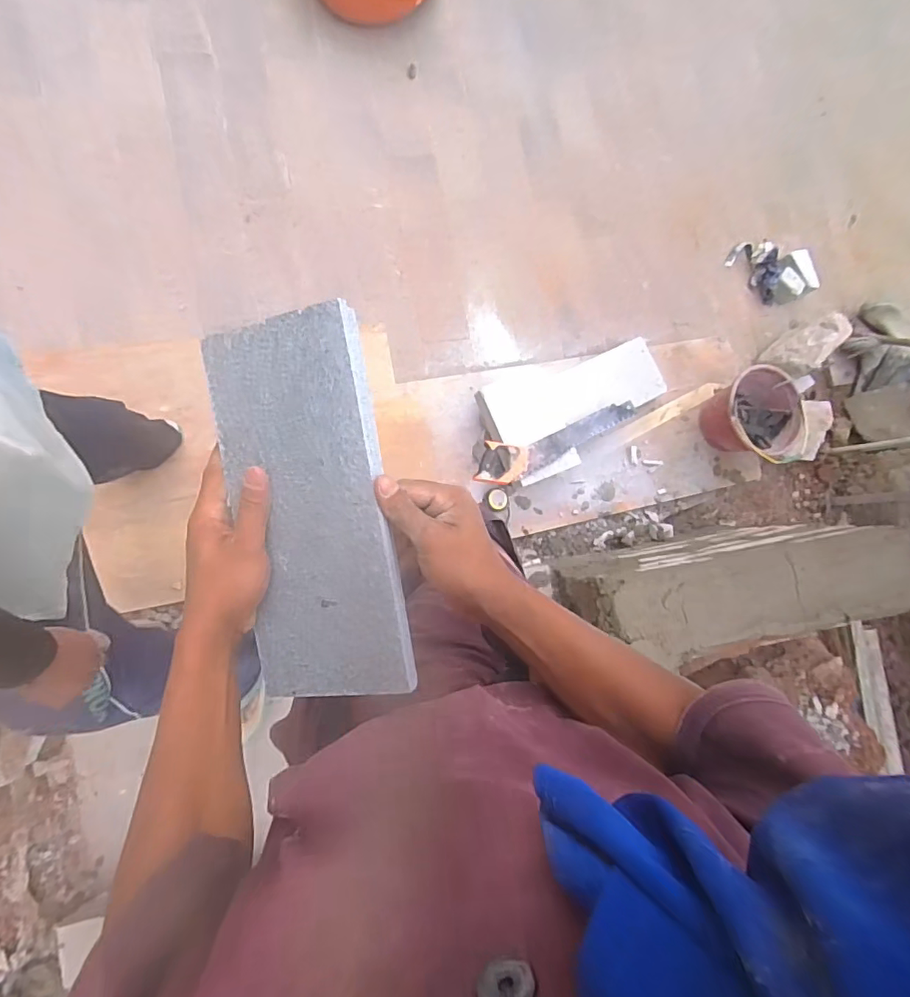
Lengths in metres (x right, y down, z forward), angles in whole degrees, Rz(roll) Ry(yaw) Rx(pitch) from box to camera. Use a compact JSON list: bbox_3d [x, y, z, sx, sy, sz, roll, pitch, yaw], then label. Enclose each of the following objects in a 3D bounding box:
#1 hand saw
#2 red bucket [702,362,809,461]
[{"bbox_3d":[0.283,-0.149,1.469,0.523,0.035,0.119,-17,85,-19],"label":"hand saw"},{"bbox_3d":[0.945,-0.259,1.681,0.284,0.205,0.271,1,84,-6],"label":"red bucket"}]

